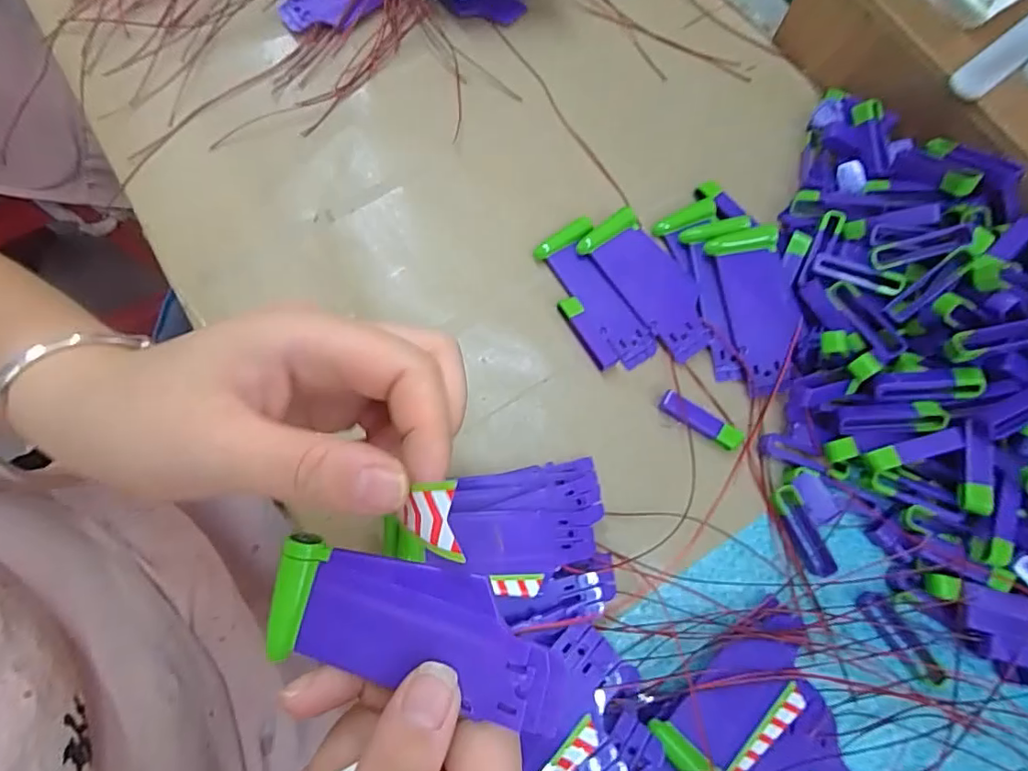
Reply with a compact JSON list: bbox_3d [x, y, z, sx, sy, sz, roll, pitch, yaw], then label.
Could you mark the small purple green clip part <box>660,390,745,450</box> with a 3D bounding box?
[{"bbox_3d":[0.099,0.019,0.292,0.044,0.012,0.011,32,75,8],"label":"small purple green clip part"}]

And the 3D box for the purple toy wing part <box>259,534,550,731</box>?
[{"bbox_3d":[-0.030,0.070,0.157,0.084,0.005,0.036,9,86,13],"label":"purple toy wing part"}]

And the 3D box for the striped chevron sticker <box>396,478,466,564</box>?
[{"bbox_3d":[-0.024,0.037,0.152,0.023,0.004,0.021,-4,91,36],"label":"striped chevron sticker"}]

